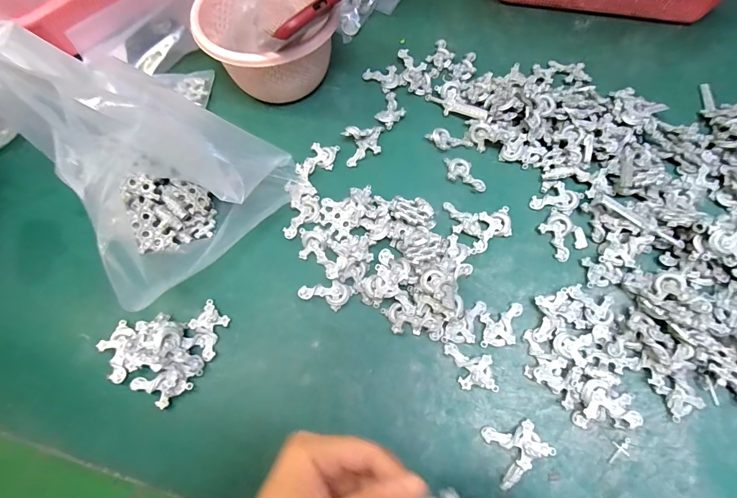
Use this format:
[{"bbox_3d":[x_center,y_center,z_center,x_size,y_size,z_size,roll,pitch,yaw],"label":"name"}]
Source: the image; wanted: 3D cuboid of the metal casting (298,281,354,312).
[{"bbox_3d":[-0.038,0.040,0.357,0.043,0.012,0.023,16,67,10],"label":"metal casting"}]

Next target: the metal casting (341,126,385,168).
[{"bbox_3d":[-0.003,-0.113,0.421,0.047,0.018,0.036,-16,66,-4],"label":"metal casting"}]

